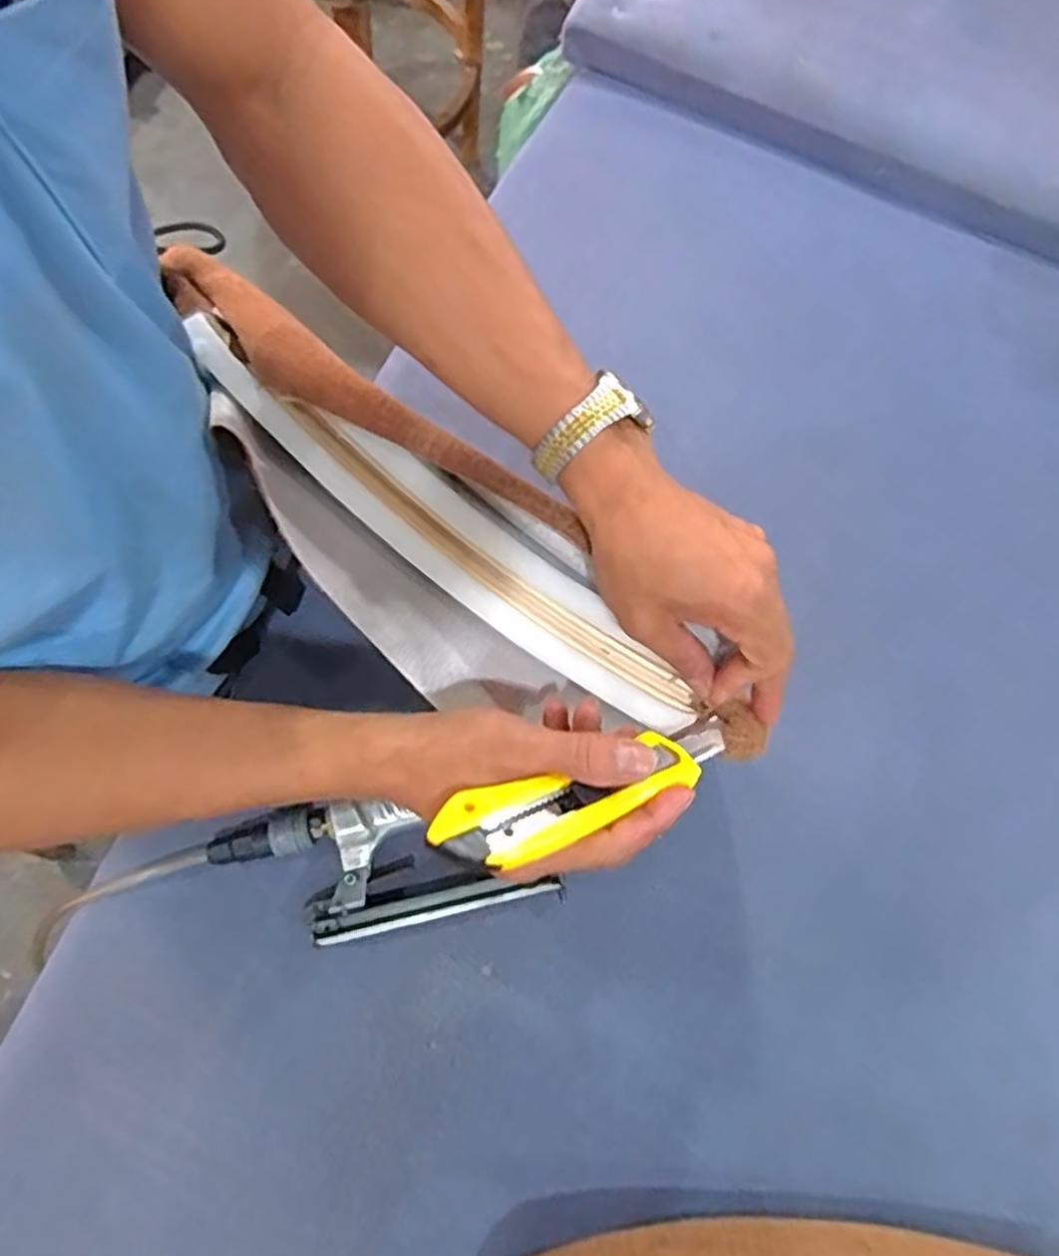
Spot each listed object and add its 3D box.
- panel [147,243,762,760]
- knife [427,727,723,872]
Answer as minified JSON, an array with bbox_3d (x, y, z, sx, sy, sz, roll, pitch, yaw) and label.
[{"bbox_3d":[-0.059,-0.046,0.415,0.403,0.073,0.111,41,77,-1],"label":"panel"},{"bbox_3d":[0.031,0.074,0.347,0.162,0.017,0.030,-13,74,-31],"label":"knife"}]

